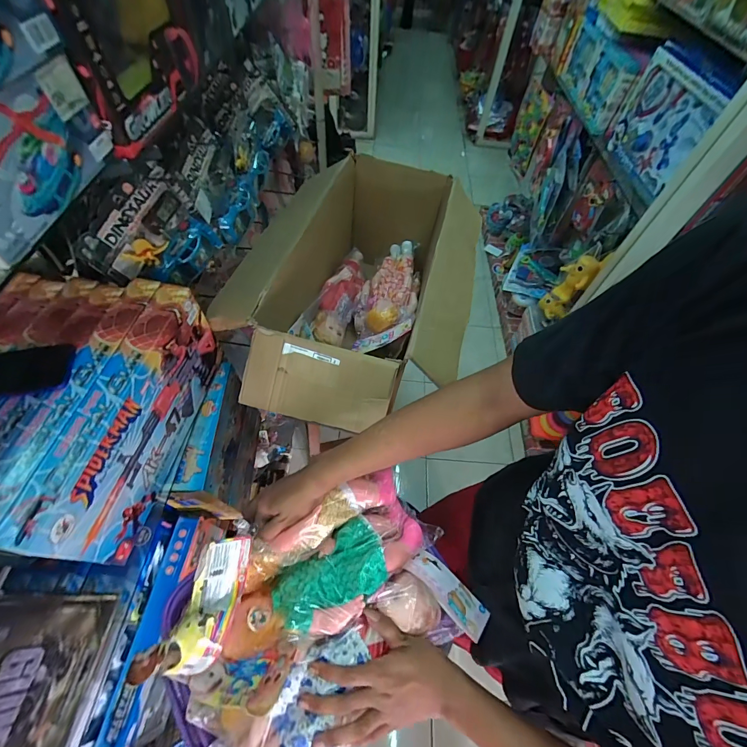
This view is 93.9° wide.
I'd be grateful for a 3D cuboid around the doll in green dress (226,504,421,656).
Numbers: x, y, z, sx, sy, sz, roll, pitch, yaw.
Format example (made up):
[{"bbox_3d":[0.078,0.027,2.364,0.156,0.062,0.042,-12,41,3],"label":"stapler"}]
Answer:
[{"bbox_3d":[-0.060,0.295,0.498,0.292,0.067,0.101,-25,62,-19],"label":"doll in green dress"}]

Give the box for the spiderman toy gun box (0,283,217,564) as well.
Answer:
[{"bbox_3d":[-0.376,0.070,0.560,0.058,0.190,0.400,9,57,2],"label":"spiderman toy gun box"}]

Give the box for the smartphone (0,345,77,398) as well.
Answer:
[{"bbox_3d":[-0.509,0.004,0.479,0.166,0.015,0.073,-11,58,-10],"label":"smartphone"}]

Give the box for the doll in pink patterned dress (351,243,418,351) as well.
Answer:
[{"bbox_3d":[0.048,-0.236,1.032,0.166,0.096,0.403,12,57,4],"label":"doll in pink patterned dress"}]

